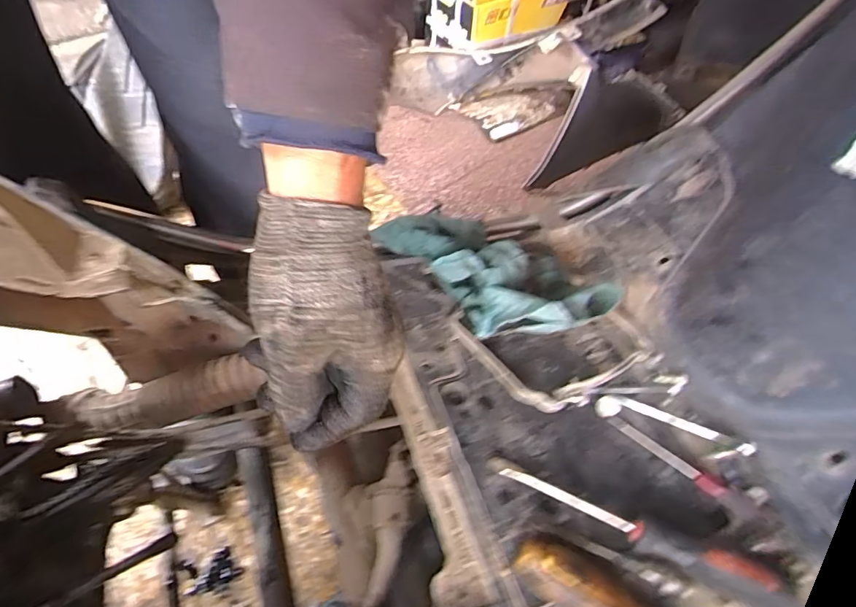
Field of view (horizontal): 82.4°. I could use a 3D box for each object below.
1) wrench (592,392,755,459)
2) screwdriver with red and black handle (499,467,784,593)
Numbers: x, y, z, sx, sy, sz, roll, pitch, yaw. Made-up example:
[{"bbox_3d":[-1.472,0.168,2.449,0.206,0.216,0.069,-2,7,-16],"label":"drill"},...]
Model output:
[{"bbox_3d":[0.185,0.094,0.372,0.110,0.011,0.022,21,55,13],"label":"wrench"},{"bbox_3d":[0.131,0.144,0.317,0.170,0.020,0.020,20,55,13],"label":"screwdriver with red and black handle"}]

